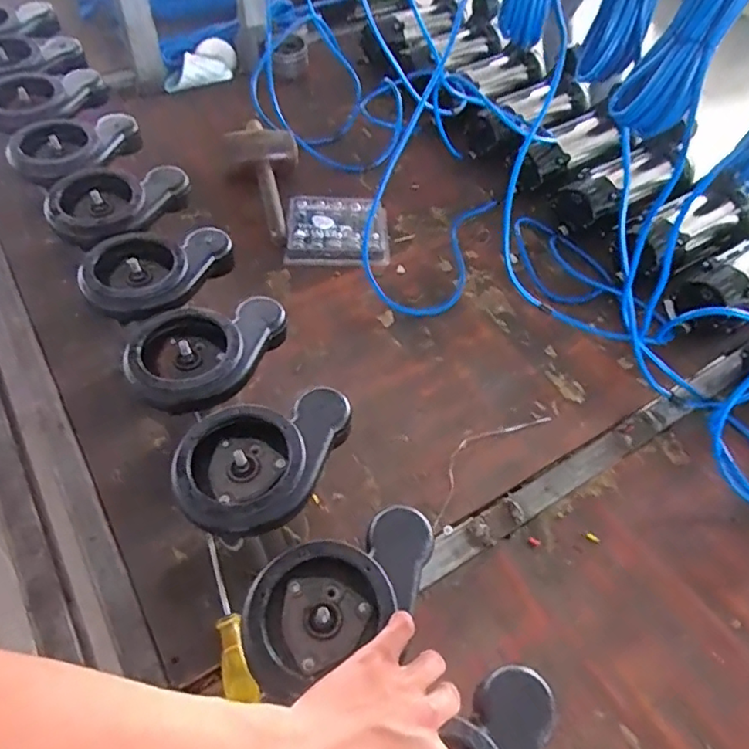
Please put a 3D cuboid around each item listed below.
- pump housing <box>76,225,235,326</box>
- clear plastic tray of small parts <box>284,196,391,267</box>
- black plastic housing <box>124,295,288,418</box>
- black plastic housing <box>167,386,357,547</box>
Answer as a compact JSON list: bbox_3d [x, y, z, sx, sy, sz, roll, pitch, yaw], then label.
[{"bbox_3d":[-0.243,-0.117,0.652,0.171,0.035,0.125,-17,57,-16],"label":"pump housing"},{"bbox_3d":[-0.060,-0.243,0.956,0.168,0.027,0.151,1,54,-3],"label":"clear plastic tray of small parts"},{"bbox_3d":[-0.178,-0.025,0.592,0.124,0.039,0.171,21,56,11],"label":"black plastic housing"},{"bbox_3d":[-0.092,0.077,0.509,0.163,0.029,0.113,-19,58,-17],"label":"black plastic housing"}]

